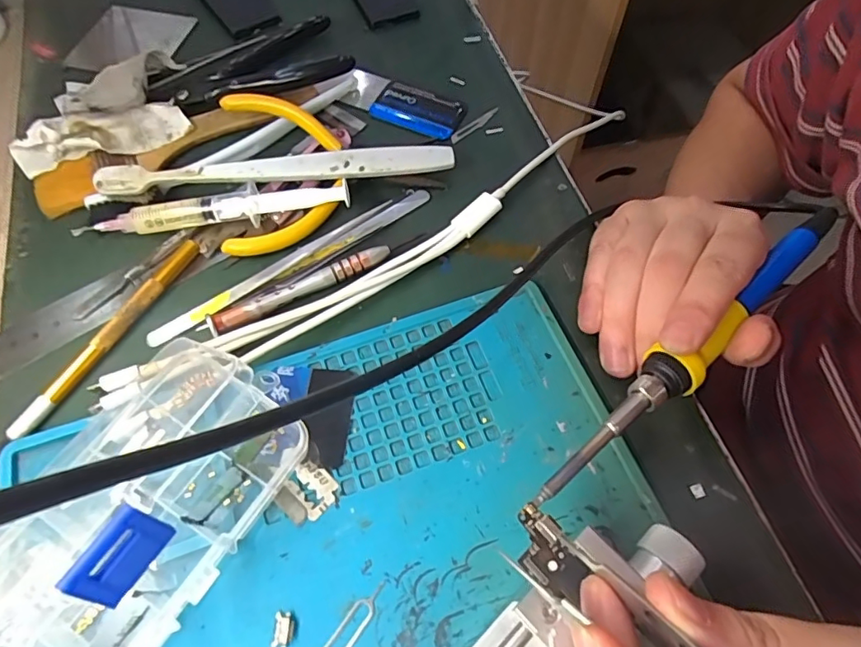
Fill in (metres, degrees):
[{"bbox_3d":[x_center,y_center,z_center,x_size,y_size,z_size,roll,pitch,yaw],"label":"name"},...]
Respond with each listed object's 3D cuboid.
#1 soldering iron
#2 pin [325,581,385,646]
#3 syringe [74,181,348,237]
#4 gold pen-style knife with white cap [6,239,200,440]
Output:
[{"bbox_3d":[0.115,0.006,0.218,0.200,0.020,0.020,-37,67,-20],"label":"soldering iron"},{"bbox_3d":[-0.028,0.110,0.191,0.009,0.004,0.033,31,66,16],"label":"pin"},{"bbox_3d":[-0.115,-0.058,0.272,0.144,0.015,0.018,-8,61,-4],"label":"syringe"},{"bbox_3d":[-0.149,0.003,0.244,0.008,0.009,0.112,26,64,14],"label":"gold pen-style knife with white cap"}]

